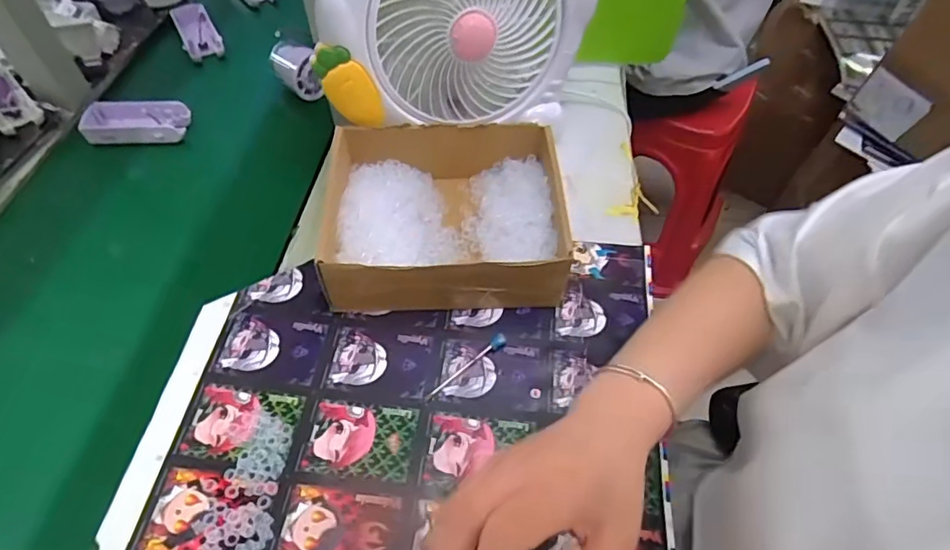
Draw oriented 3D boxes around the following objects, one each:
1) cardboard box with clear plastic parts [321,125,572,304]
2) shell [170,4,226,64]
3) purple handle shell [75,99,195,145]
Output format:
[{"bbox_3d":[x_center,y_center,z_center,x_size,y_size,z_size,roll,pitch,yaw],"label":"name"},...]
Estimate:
[{"bbox_3d":[-0.029,-0.055,0.511,0.220,0.071,0.176,0,55,-2],"label":"cardboard box with clear plastic parts"},{"bbox_3d":[-0.367,-0.323,0.725,0.048,0.035,0.091,-21,56,-19],"label":"shell"},{"bbox_3d":[-0.390,-0.176,0.631,0.110,0.031,0.045,-4,55,-6],"label":"purple handle shell"}]

